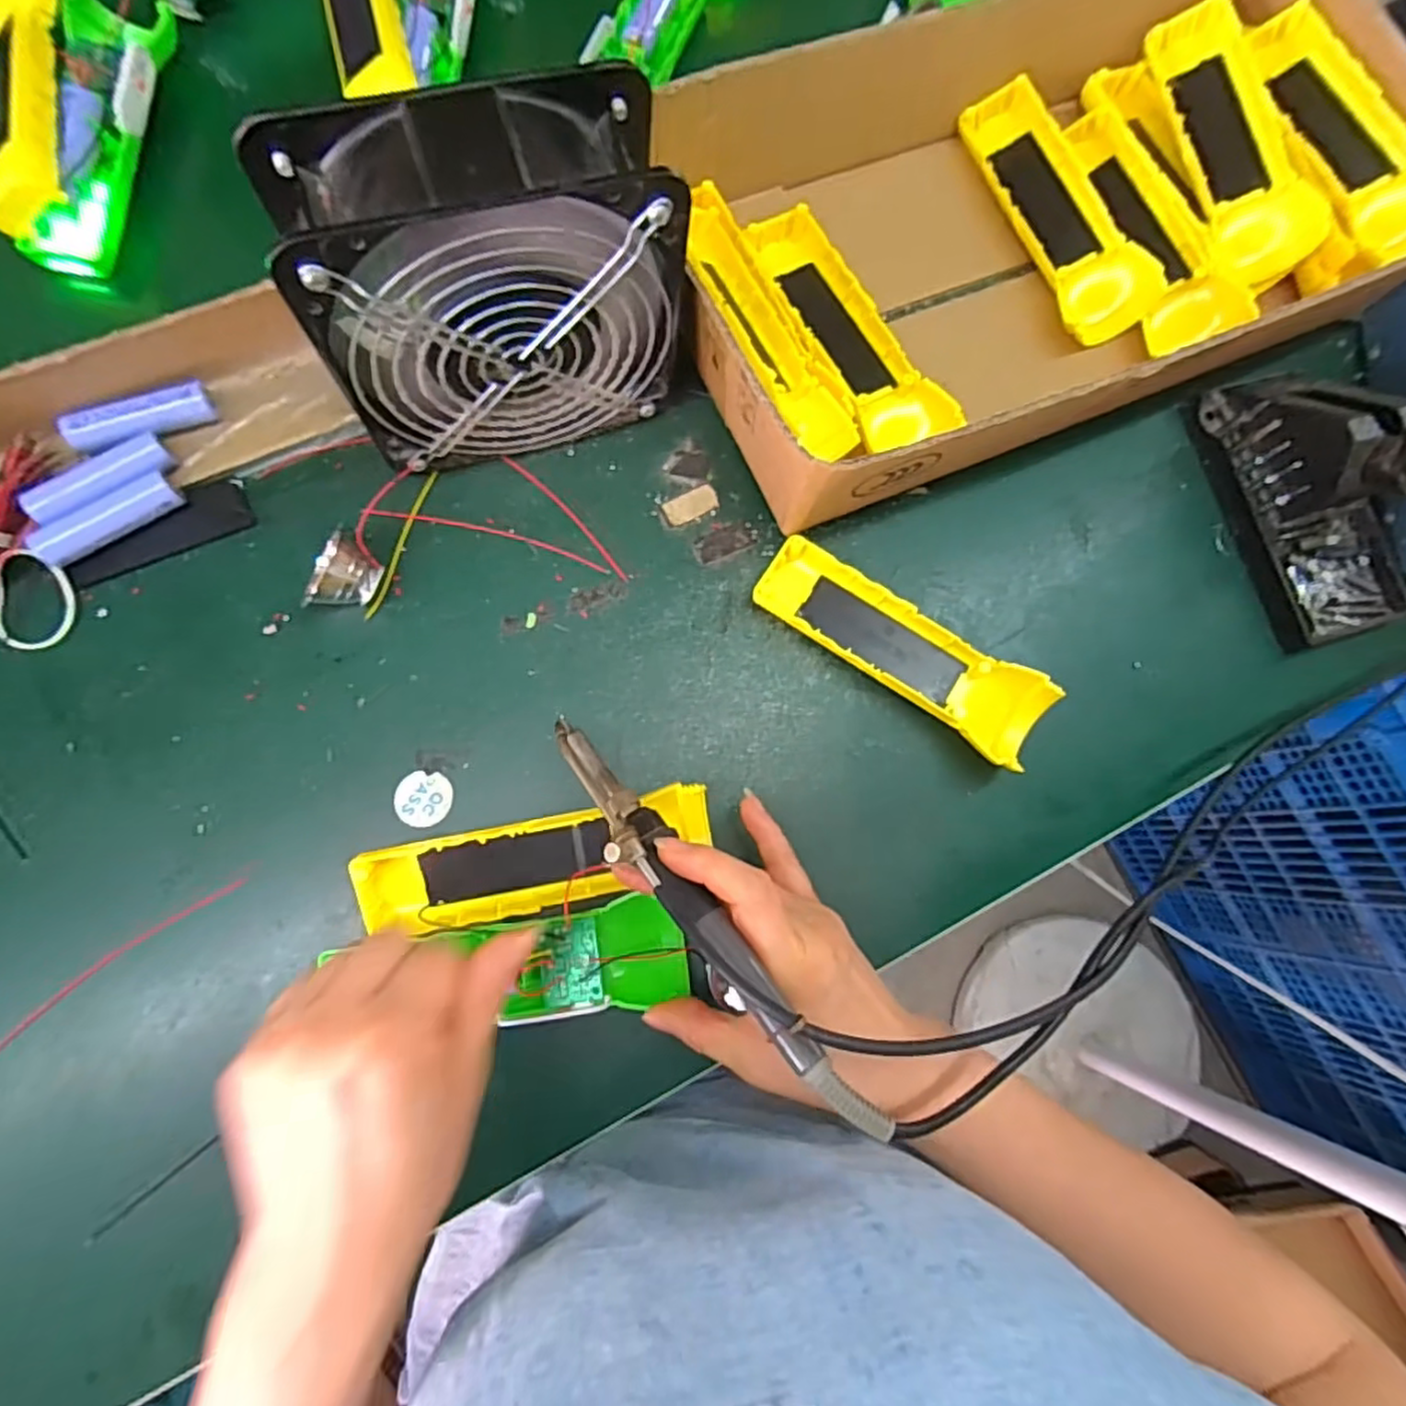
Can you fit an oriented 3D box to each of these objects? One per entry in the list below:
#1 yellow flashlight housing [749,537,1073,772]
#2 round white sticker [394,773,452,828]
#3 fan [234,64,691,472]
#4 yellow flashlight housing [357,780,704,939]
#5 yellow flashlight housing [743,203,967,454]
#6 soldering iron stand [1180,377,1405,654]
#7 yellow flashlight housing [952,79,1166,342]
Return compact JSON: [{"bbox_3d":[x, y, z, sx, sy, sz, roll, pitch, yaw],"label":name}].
[{"bbox_3d":[0.105,-0.030,0.368,0.160,0.029,0.048,36,80,1],"label":"yellow flashlight housing"},{"bbox_3d":[-0.138,0.047,0.343,0.026,0.004,0.026,1,81,-5],"label":"round white sticker"},{"bbox_3d":[-0.088,-0.175,0.307,0.146,0.145,0.063,-19,83,-8],"label":"fan"},{"bbox_3d":[-0.075,0.076,0.334,0.162,0.029,0.042,-12,82,-7],"label":"yellow flashlight housing"},{"bbox_3d":[0.074,-0.200,0.383,0.054,0.035,0.161,-30,85,-9],"label":"yellow flashlight housing"},{"bbox_3d":[0.350,-0.117,0.383,0.077,0.072,0.154,-18,83,-7],"label":"soldering iron stand"},{"bbox_3d":[0.209,-0.291,0.408,0.043,0.032,0.164,-22,86,-8],"label":"yellow flashlight housing"}]

